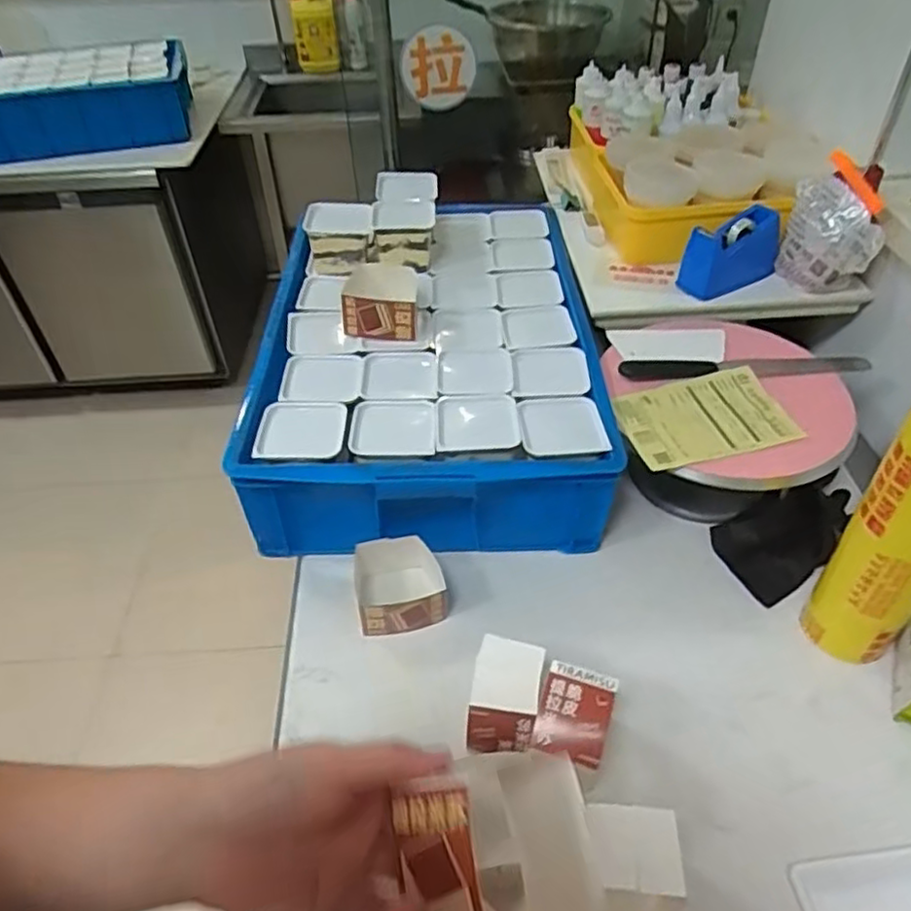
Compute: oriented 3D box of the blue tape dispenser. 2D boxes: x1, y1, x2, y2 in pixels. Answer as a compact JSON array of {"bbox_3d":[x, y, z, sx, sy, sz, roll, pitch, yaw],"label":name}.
[{"bbox_3d":[0.385,-0.277,0.958,0.140,0.101,0.048,-19,47,-17],"label":"blue tape dispenser"}]

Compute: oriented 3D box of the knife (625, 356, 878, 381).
[{"bbox_3d":[0.366,-0.117,0.856,0.325,0.013,0.045,-4,43,-2],"label":"knife"}]

